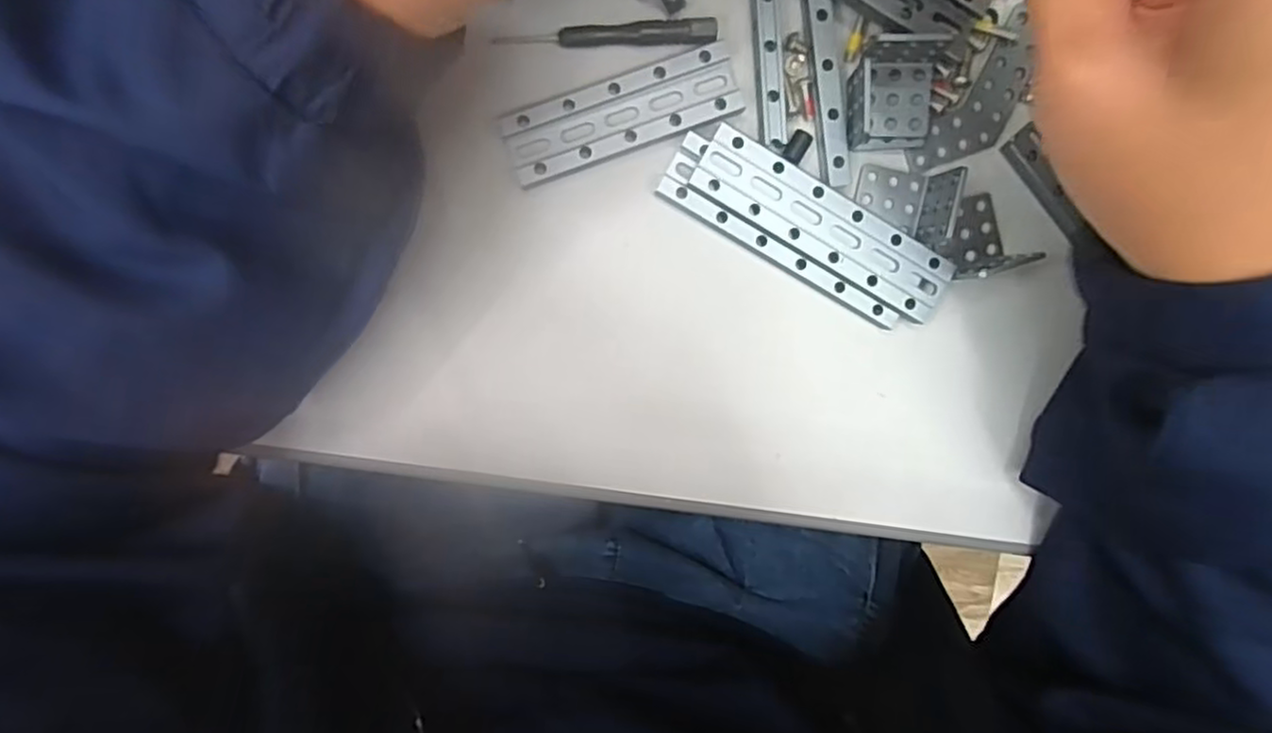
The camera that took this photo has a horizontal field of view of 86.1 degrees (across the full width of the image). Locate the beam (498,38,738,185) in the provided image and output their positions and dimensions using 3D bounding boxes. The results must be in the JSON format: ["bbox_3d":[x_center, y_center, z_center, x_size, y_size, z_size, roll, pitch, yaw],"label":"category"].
[{"bbox_3d":[-0.004,-0.084,0.228,0.078,0.007,0.023,-20,97,-2],"label":"beam"}]

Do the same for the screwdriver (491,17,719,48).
[{"bbox_3d":[-0.009,-0.110,0.225,0.072,0.007,0.008,-2,96,-4],"label":"screwdriver"}]

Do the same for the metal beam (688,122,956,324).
[{"bbox_3d":[0.064,-0.048,0.235,0.094,0.008,0.024,30,93,-7],"label":"metal beam"}]

